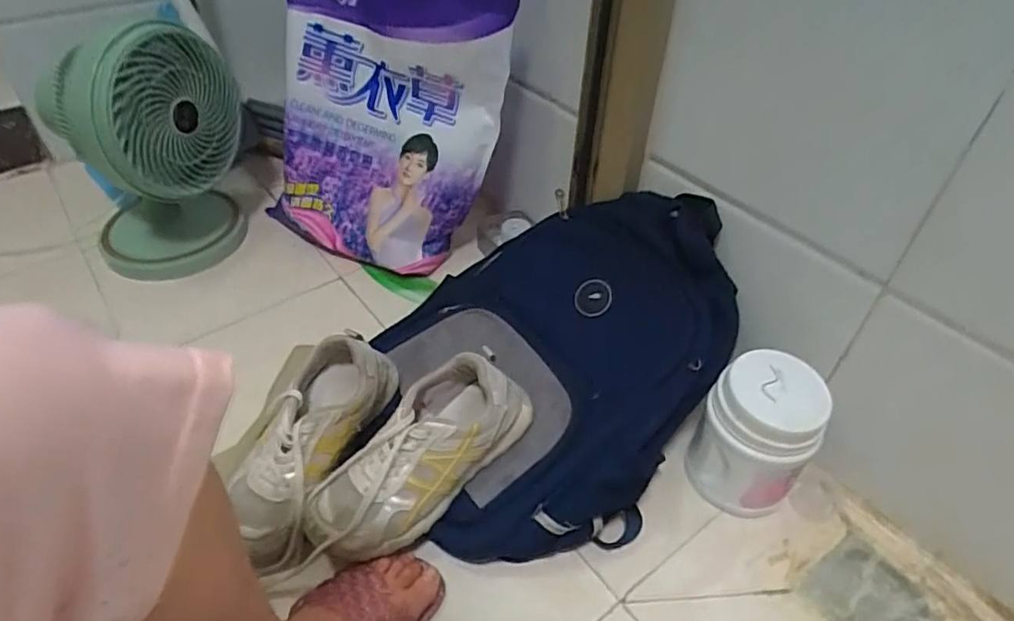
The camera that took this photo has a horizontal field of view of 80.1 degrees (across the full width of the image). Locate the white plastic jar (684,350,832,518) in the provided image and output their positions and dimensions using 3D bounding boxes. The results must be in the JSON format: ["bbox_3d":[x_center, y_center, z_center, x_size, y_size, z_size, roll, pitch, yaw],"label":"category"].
[{"bbox_3d":[0.258,0.135,0.636,0.101,0.168,0.091,1,44,-1],"label":"white plastic jar"}]

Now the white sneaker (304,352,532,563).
[{"bbox_3d":[-0.090,0.146,0.615,0.241,0.086,0.095,-42,55,-16],"label":"white sneaker"}]

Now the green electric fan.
[{"bbox_3d":[-0.504,-0.217,0.884,0.227,0.360,0.190,-25,50,-25],"label":"green electric fan"}]

